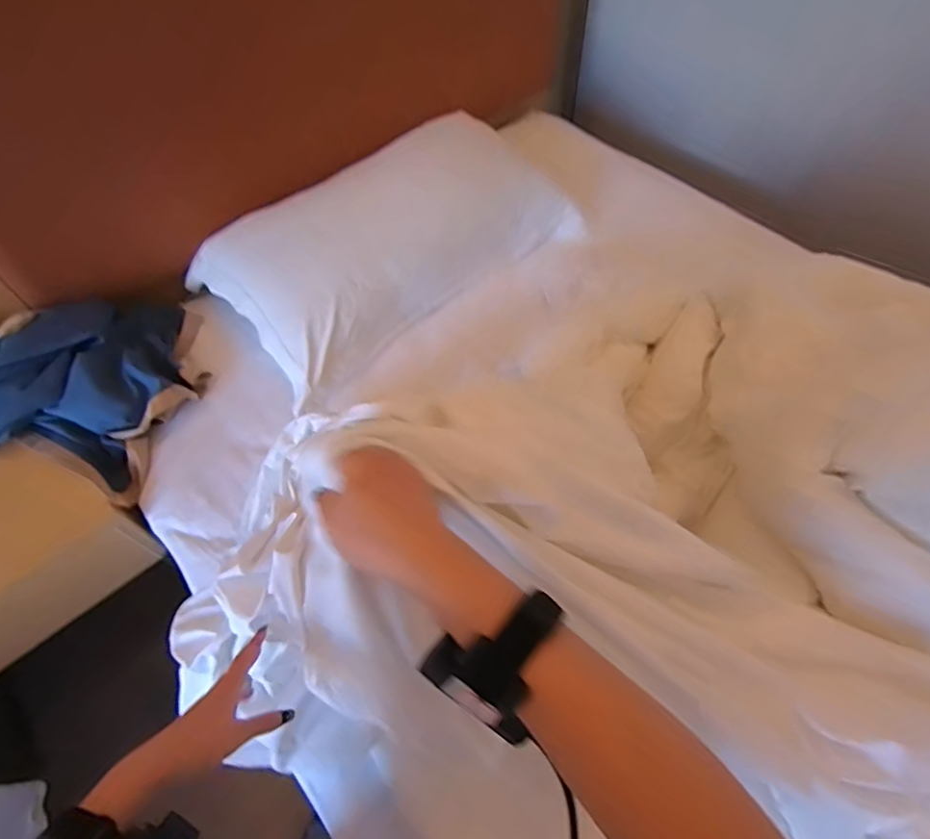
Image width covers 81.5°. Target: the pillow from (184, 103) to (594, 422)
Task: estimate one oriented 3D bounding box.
[{"bbox_3d":[-0.144,-0.380,1.110,0.724,0.149,0.396,-36,63,-19],"label":"pillow"}]

